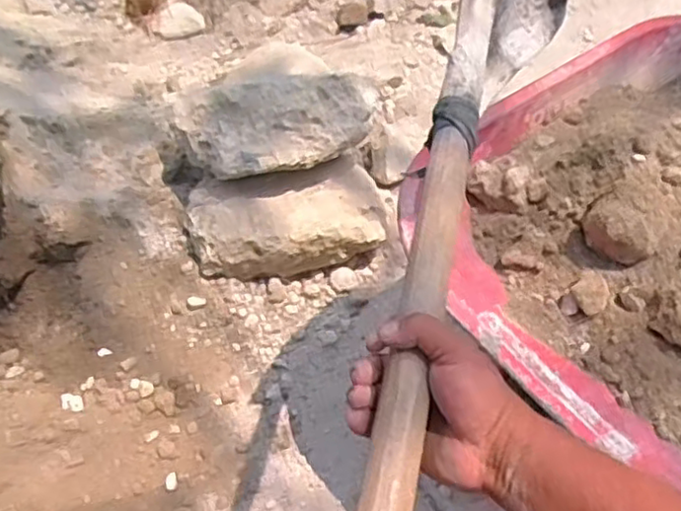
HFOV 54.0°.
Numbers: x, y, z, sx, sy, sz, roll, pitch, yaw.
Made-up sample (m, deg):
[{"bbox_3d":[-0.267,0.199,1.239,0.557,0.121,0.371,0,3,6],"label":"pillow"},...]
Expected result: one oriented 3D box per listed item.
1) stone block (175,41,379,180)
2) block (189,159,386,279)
[{"bbox_3d":[-0.119,-0.271,1.292,0.385,0.137,0.173,-11,58,-8],"label":"stone block"},{"bbox_3d":[-0.114,-0.076,1.384,0.395,0.134,0.203,-14,58,-10],"label":"block"}]

